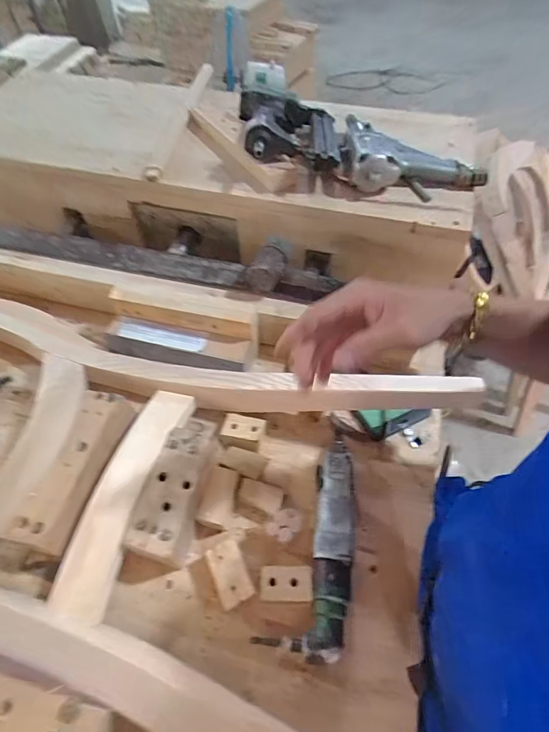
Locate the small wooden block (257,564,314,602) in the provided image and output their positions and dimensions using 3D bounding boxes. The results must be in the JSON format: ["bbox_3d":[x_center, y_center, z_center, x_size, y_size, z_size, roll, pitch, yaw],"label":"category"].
[{"bbox_3d":[0.014,0.246,0.468,0.058,0.026,0.034,0,55,2],"label":"small wooden block"}]

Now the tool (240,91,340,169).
[{"bbox_3d":[0.020,-0.400,0.694,0.168,0.070,0.223,1,55,3],"label":"tool"}]

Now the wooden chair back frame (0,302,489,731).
[{"bbox_3d":[-0.278,0.103,0.501,0.957,0.110,0.467,12,57,11],"label":"wooden chair back frame"}]

